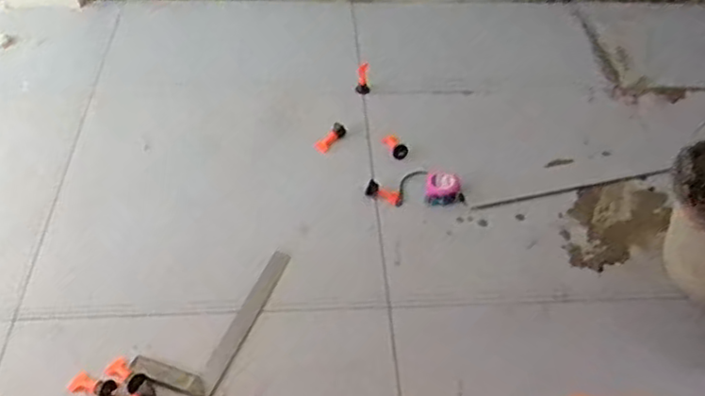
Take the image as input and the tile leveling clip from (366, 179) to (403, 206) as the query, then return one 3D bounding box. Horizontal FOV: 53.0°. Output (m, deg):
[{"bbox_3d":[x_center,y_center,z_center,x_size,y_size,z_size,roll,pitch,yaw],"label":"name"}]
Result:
[{"bbox_3d":[0.067,-0.012,1.434,0.076,0.027,0.027,19,46,16],"label":"tile leveling clip"}]

